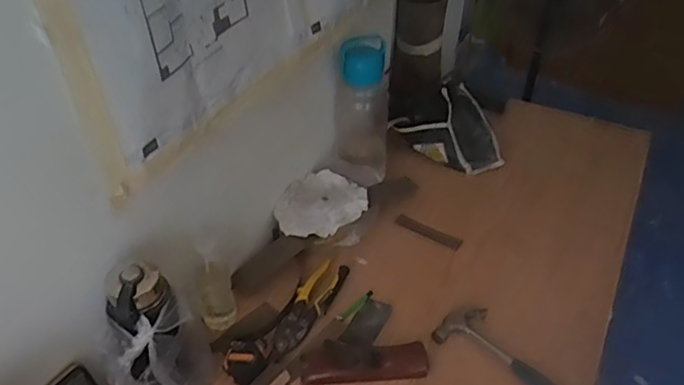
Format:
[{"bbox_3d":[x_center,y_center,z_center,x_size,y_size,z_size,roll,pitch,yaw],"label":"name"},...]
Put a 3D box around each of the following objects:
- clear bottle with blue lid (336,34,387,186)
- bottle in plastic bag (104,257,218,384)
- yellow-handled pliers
[{"bbox_3d":[0.041,-0.171,1.130,0.102,0.249,0.099,3,40,4],"label":"clear bottle with blue lid"},{"bbox_3d":[-0.247,0.196,0.777,0.113,0.247,0.127,-5,40,-6],"label":"bottle in plastic bag"},{"bbox_3d":[-0.060,0.195,0.964,0.060,0.028,0.213,20,43,22],"label":"yellow-handled pliers"}]

